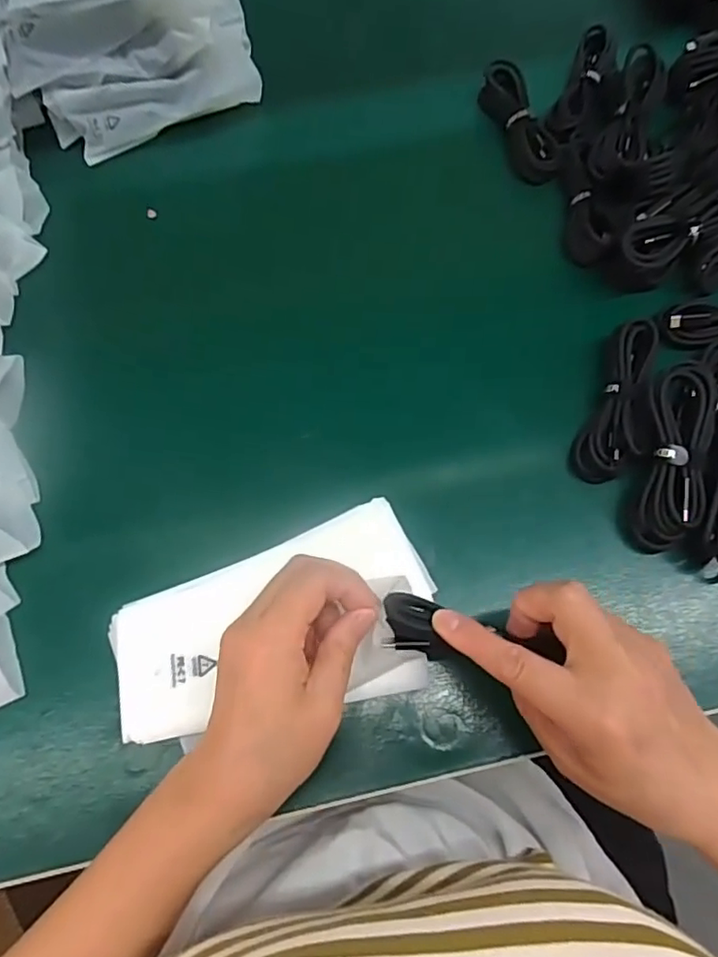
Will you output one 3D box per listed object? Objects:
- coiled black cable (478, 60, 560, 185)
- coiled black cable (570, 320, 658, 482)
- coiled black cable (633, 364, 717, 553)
[{"bbox_3d":[0.129,-0.286,0.479,0.031,0.023,0.113,-16,71,-4],"label":"coiled black cable"},{"bbox_3d":[0.169,-0.052,0.384,0.029,0.019,0.111,22,73,8],"label":"coiled black cable"},{"bbox_3d":[0.193,-0.014,0.362,0.034,0.018,0.112,12,72,5],"label":"coiled black cable"}]

